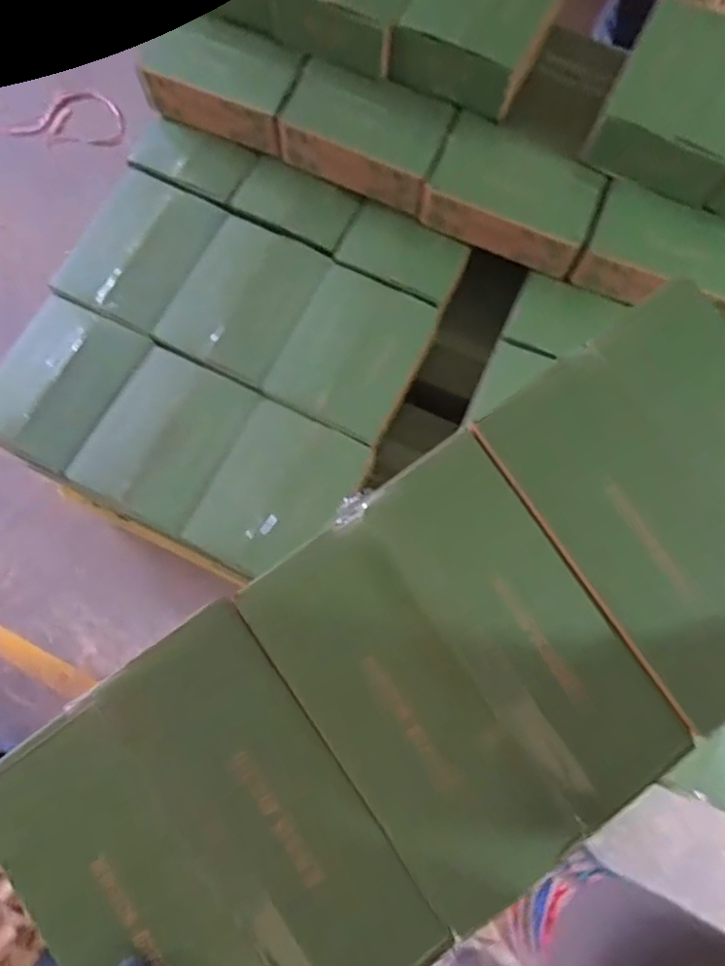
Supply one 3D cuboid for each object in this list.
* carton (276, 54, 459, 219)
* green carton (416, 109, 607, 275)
[{"bbox_3d":[0.011,-0.589,1.062,0.275,0.085,0.177,26,79,6],"label":"carton"},{"bbox_3d":[0.247,-0.474,1.025,0.264,0.083,0.180,21,78,5],"label":"green carton"}]

